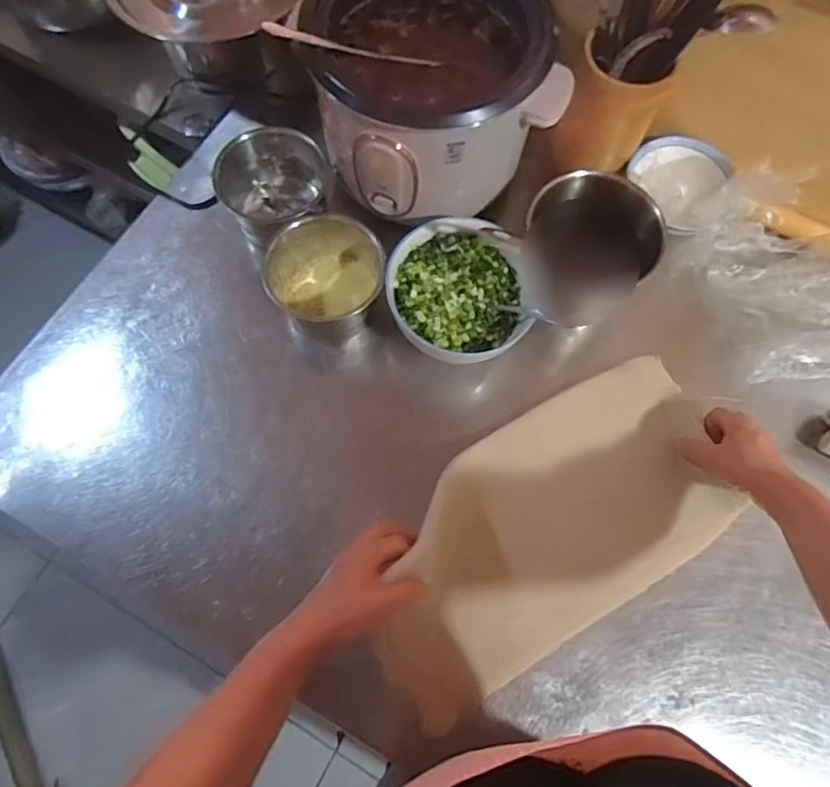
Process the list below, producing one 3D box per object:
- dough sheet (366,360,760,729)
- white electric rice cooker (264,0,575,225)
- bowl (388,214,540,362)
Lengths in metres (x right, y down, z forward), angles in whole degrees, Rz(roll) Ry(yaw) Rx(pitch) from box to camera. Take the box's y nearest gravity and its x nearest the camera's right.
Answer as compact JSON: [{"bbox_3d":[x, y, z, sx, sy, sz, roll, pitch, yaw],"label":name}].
[{"bbox_3d":[0.146,0.139,0.610,0.430,0.047,0.214,-33,75,-11],"label":"dough sheet"},{"bbox_3d":[0.013,-0.357,0.664,0.249,0.169,0.252,-23,73,-9],"label":"white electric rice cooker"},{"bbox_3d":[0.056,-0.115,0.674,0.176,0.074,0.169,-17,73,-7],"label":"bowl"}]

